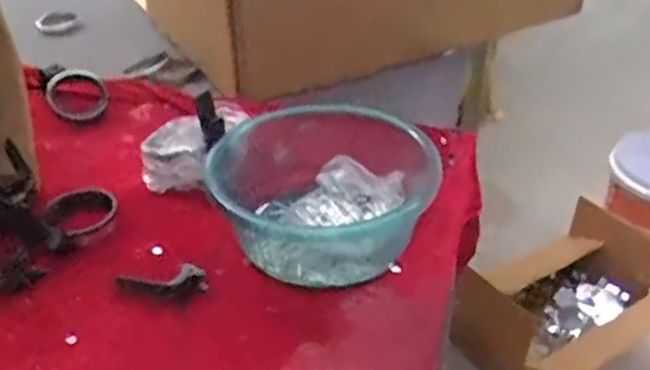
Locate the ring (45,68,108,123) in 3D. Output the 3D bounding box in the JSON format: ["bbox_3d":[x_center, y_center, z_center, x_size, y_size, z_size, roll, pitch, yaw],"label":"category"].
[{"bbox_3d":[-0.302,-0.110,0.837,0.074,0.015,0.064,15,79,-2],"label":"ring"}]

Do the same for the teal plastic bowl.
[{"bbox_3d":[-0.011,0.012,0.652,0.186,0.099,0.181,-27,43,-32],"label":"teal plastic bowl"}]

